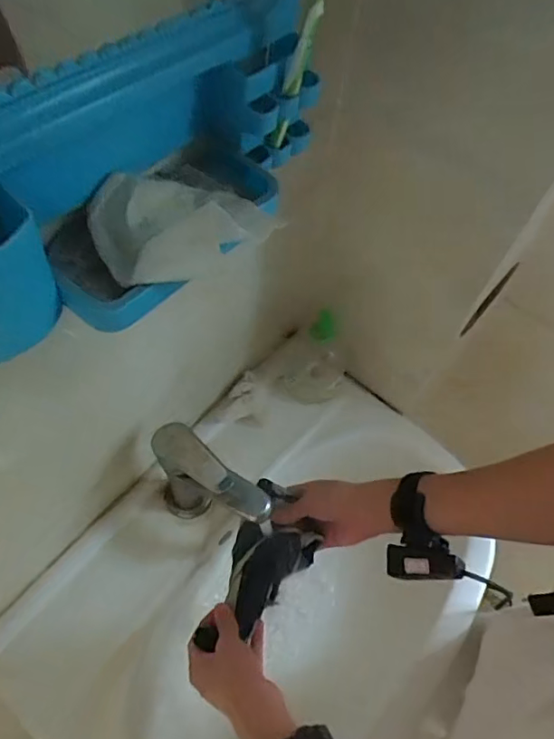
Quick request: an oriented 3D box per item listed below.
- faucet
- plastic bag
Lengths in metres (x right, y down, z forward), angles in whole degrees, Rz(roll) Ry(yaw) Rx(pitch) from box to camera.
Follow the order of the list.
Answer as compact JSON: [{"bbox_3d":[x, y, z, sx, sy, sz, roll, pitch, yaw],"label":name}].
[{"bbox_3d":[-0.077,0.138,0.599,0.137,0.184,0.055,32,60,13],"label":"faucet"},{"bbox_3d":[-0.057,-0.094,0.317,0.101,0.037,0.083,-25,65,-20],"label":"plastic bag"}]

